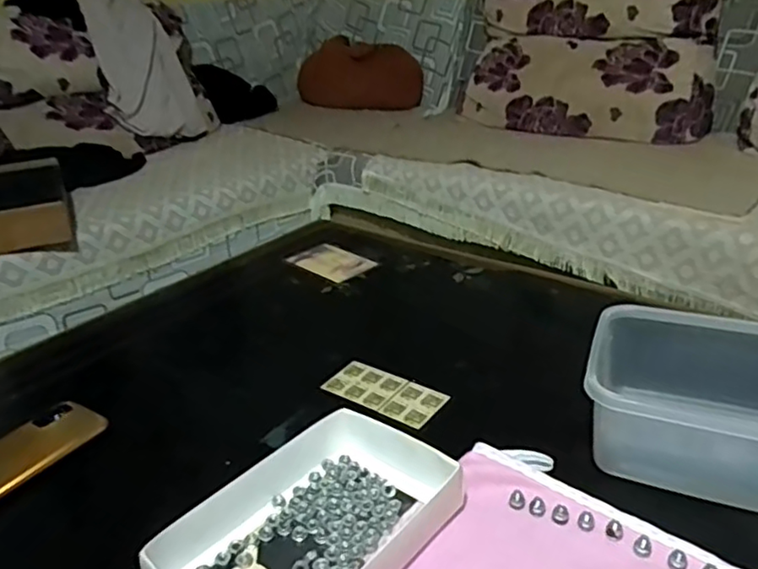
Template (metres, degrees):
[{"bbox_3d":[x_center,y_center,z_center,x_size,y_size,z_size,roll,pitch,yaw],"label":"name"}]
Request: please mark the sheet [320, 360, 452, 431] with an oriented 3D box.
[{"bbox_3d":[0.007,0.112,0.643,0.120,0.004,0.065,17,32,34],"label":"sheet"}]

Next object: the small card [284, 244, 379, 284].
[{"bbox_3d":[-0.073,-0.033,0.926,0.119,0.007,0.090,19,31,37],"label":"small card"}]

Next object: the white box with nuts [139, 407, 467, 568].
[{"bbox_3d":[-0.044,0.180,0.463,0.137,0.045,0.223,19,34,37],"label":"white box with nuts"}]

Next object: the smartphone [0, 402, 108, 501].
[{"bbox_3d":[-0.324,0.152,0.542,0.066,0.016,0.157,14,31,30],"label":"smartphone"}]

